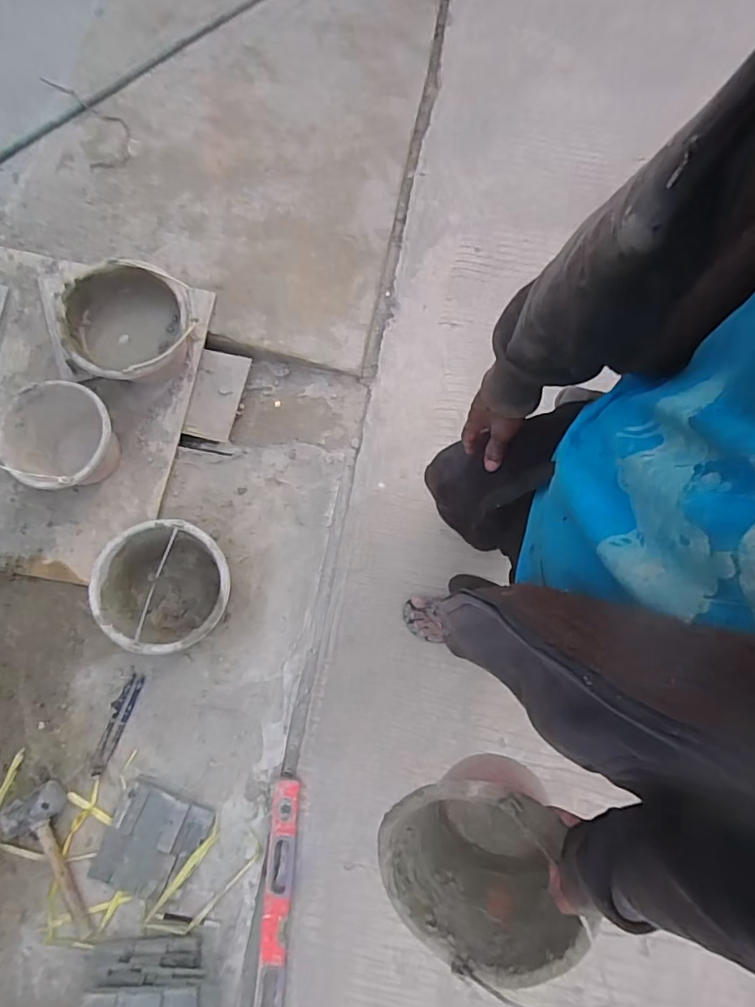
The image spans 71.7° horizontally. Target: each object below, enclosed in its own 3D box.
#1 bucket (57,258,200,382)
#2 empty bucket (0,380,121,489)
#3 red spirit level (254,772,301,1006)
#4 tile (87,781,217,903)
[{"bbox_3d":[-0.585,-0.414,1.265,0.269,0.177,0.279,0,77,-2],"label":"bucket"},{"bbox_3d":[-0.732,-0.143,1.244,0.254,0.169,0.235,0,77,-2],"label":"empty bucket"},{"bbox_3d":[-0.214,0.884,1.095,0.058,0.033,0.560,3,76,-1],"label":"red spirit level"},{"bbox_3d":[-0.489,0.738,1.135,0.204,0.013,0.200,20,76,4],"label":"tile"}]

